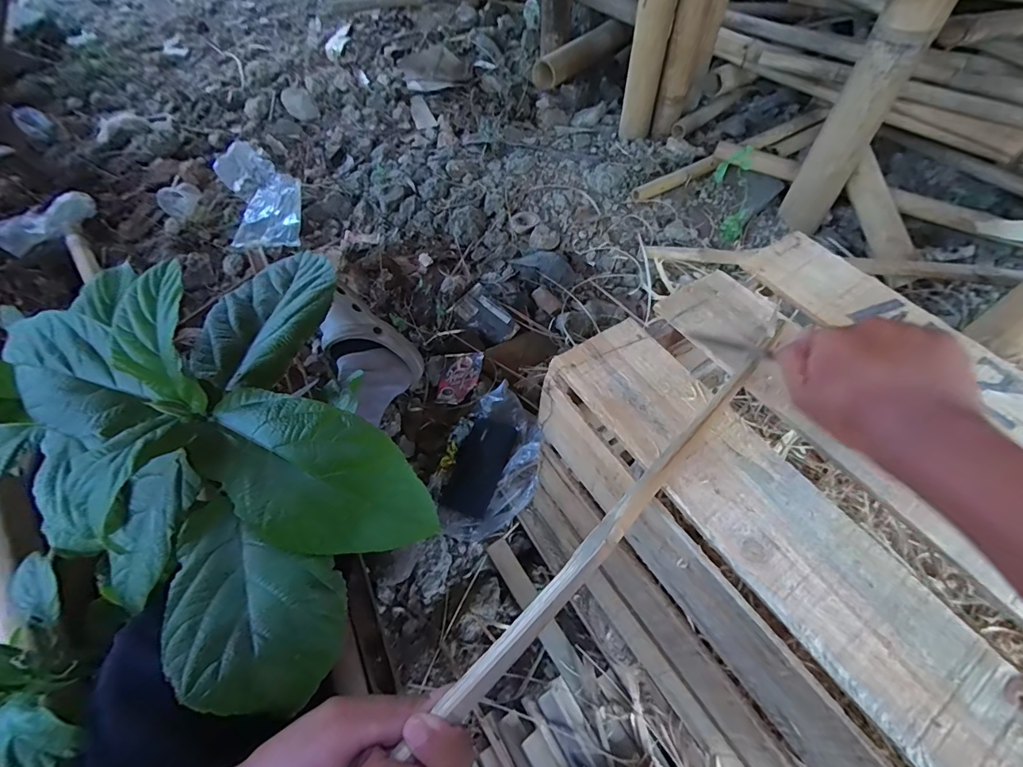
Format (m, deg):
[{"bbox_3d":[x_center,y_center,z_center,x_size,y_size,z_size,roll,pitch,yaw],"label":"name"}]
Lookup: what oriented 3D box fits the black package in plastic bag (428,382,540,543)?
[{"bbox_3d":[-0.030,0.133,0.732,0.165,0.055,0.249,23,60,14],"label":"black package in plastic bag"}]

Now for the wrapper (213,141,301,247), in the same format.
[{"bbox_3d":[-0.615,-0.469,1.081,0.176,0.083,0.367,-19,59,-12],"label":"wrapper"}]

